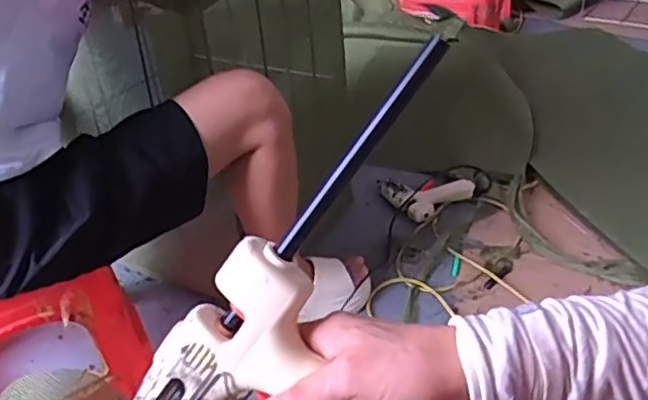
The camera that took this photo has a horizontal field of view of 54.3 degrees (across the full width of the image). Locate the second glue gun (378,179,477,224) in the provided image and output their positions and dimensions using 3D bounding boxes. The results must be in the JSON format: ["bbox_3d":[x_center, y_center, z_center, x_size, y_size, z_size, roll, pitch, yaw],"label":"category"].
[{"bbox_3d":[0.213,-0.029,1.363,0.147,0.028,0.163,-22,39,-26],"label":"second glue gun"}]

